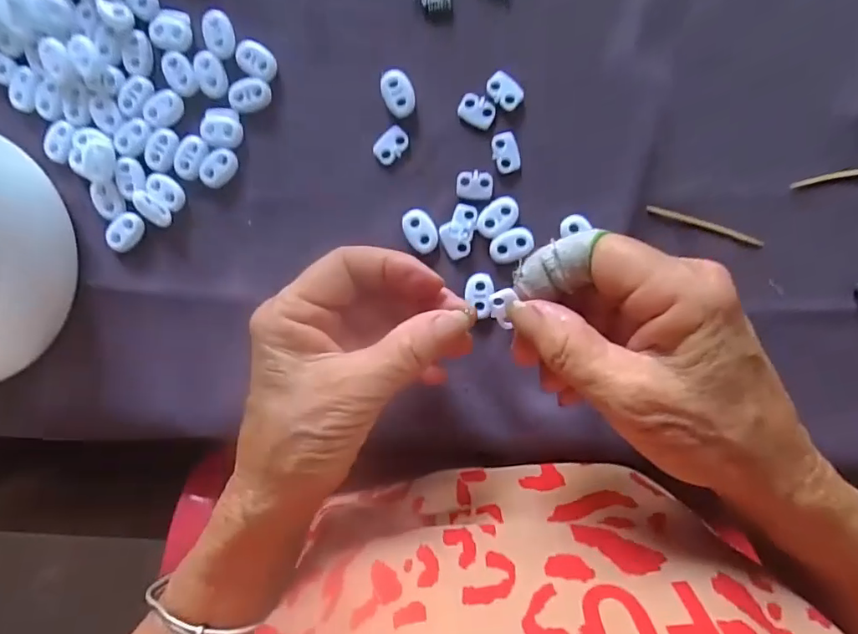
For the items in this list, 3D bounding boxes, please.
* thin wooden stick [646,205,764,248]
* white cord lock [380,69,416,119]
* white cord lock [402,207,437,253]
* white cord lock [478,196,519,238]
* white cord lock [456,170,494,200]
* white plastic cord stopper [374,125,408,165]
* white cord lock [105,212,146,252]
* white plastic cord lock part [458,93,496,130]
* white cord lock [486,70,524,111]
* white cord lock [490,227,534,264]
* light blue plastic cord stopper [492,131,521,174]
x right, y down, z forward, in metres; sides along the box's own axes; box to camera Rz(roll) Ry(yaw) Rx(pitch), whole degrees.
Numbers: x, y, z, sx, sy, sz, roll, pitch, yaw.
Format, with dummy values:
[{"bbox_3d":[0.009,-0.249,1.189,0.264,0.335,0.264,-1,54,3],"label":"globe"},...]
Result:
[{"bbox_3d":[0.138,-0.046,0.259,0.059,0.004,0.004,19,97,3],"label":"thin wooden stick"},{"bbox_3d":[-0.015,-0.114,0.266,0.016,0.007,0.024,-22,93,7],"label":"white cord lock"},{"bbox_3d":[-0.004,-0.045,0.271,0.016,0.004,0.024,-25,93,7],"label":"white cord lock"},{"bbox_3d":[0.035,-0.051,0.266,0.022,0.004,0.016,-30,92,7],"label":"white cord lock"},{"bbox_3d":[0.023,-0.068,0.267,0.019,0.004,0.014,6,96,5],"label":"white cord lock"},{"bbox_3d":[-0.020,-0.089,0.270,0.019,0.004,0.014,-41,91,7],"label":"white plastic cord stopper"},{"bbox_3d":[-0.166,-0.046,0.284,0.015,0.005,0.023,38,97,1],"label":"white cord lock"},{"bbox_3d":[0.024,-0.105,0.263,0.019,0.004,0.014,28,97,2],"label":"white plastic cord lock part"},{"bbox_3d":[0.038,-0.114,0.261,0.019,0.004,0.013,43,97,0],"label":"white cord lock"},{"bbox_3d":[0.042,-0.037,0.266,0.022,0.004,0.016,-26,93,7],"label":"white cord lock"},{"bbox_3d":[0.039,-0.084,0.264,0.013,0.004,0.020,-11,94,6],"label":"light blue plastic cord stopper"}]

